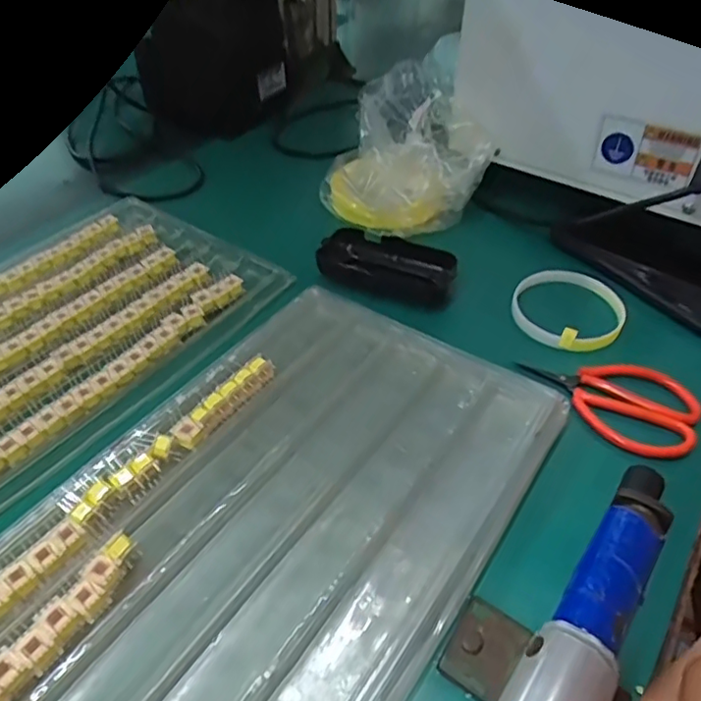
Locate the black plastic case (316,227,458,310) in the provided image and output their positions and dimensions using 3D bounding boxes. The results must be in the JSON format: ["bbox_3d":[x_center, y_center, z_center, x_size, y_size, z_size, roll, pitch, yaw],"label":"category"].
[{"bbox_3d":[0.031,-0.069,0.484,0.111,0.032,0.041,17,47,16],"label":"black plastic case"}]

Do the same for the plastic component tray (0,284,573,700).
[{"bbox_3d":[-0.045,0.084,0.321,0.218,0.017,0.320,27,51,25],"label":"plastic component tray"}]

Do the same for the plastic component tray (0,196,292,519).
[{"bbox_3d":[-0.220,-0.015,0.424,0.206,0.015,0.325,23,49,22],"label":"plastic component tray"}]

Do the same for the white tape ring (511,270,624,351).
[{"bbox_3d":[0.166,-0.032,0.450,0.082,0.022,0.076,-2,45,2],"label":"white tape ring"}]

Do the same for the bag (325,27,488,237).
[{"bbox_3d":[0.048,-0.202,0.557,0.145,0.086,0.190,1,45,1],"label":"bag"}]

